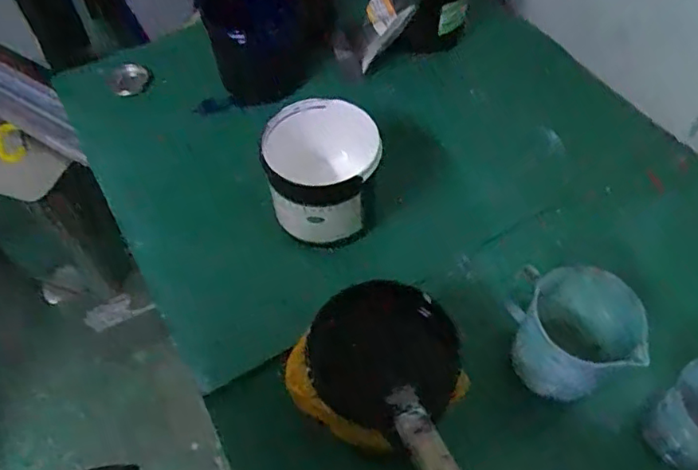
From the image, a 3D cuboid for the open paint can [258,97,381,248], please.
[{"bbox_3d":[-0.028,-0.066,0.636,0.119,0.113,0.117,-8,56,-4],"label":"open paint can"}]

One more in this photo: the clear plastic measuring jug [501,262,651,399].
[{"bbox_3d":[0.208,0.091,0.548,0.098,0.095,0.107,0,56,1],"label":"clear plastic measuring jug"}]

